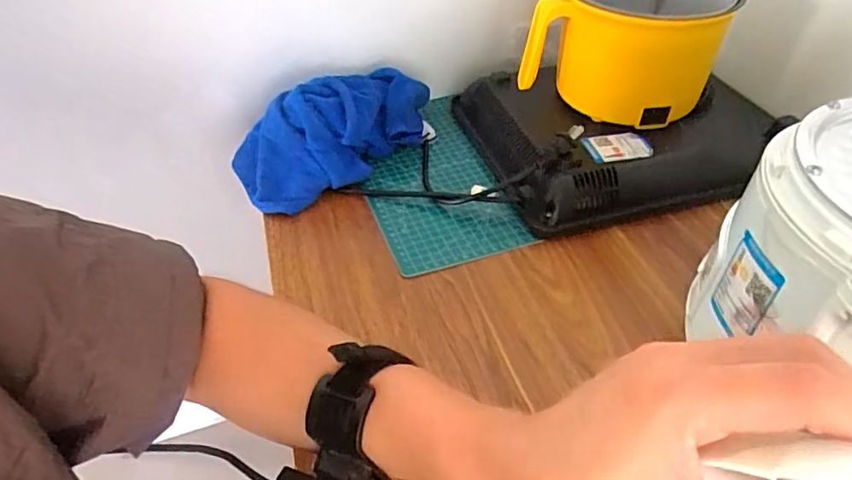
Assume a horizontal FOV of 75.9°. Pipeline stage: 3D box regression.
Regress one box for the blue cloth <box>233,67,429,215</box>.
[{"bbox_3d":[-0.091,-0.124,0.611,0.232,0.093,0.095,-22,45,-27],"label":"blue cloth"}]

